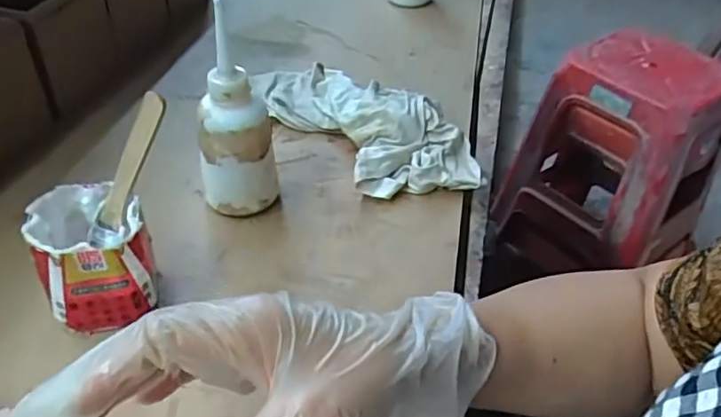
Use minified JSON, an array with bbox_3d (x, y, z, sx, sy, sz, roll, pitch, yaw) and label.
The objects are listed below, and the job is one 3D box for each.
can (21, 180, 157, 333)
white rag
[{"bbox_3d":[-0.177,0.034,0.408,0.068,0.077,0.069,2,40,-2],"label":"can"},{"bbox_3d":[-0.004,-0.086,0.576,0.102,0.053,0.262,-25,48,-30],"label":"white rag"}]

